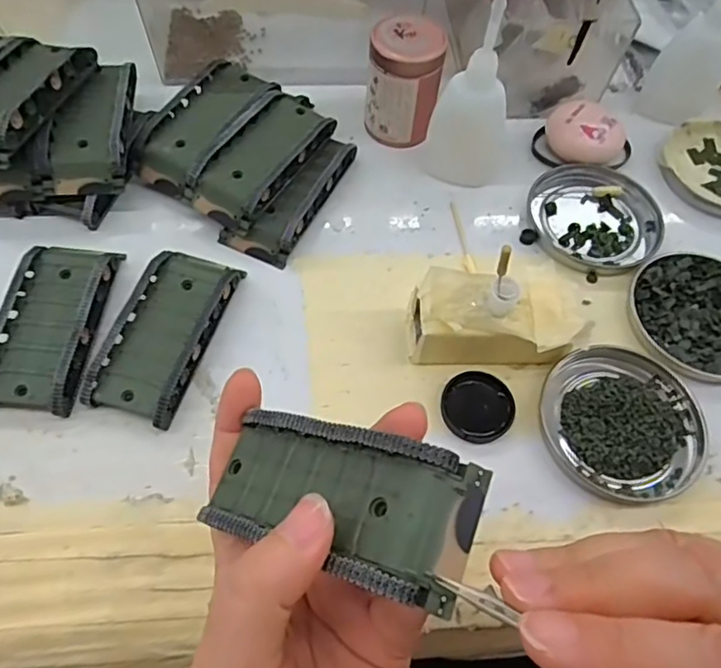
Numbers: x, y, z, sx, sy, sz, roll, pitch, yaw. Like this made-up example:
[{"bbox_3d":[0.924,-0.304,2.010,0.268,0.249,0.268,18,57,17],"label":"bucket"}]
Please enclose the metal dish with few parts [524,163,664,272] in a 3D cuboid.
[{"bbox_3d":[0.140,-0.071,0.365,0.078,0.010,0.073,1,62,-2],"label":"metal dish with few parts"}]

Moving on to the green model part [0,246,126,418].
[{"bbox_3d":[-0.157,-0.005,0.303,0.045,0.020,0.090,5,62,0],"label":"green model part"}]

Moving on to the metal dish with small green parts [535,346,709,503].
[{"bbox_3d":[0.129,0.043,0.296,0.075,0.010,0.076,1,62,-2],"label":"metal dish with small green parts"}]

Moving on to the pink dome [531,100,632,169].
[{"bbox_3d":[0.144,-0.125,0.385,0.058,0.022,0.042,27,64,11],"label":"pink dome"}]

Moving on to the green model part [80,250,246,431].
[{"bbox_3d":[-0.099,-0.003,0.306,0.045,0.018,0.095,18,62,6],"label":"green model part"}]

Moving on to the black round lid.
[{"bbox_3d":[0.058,0.035,0.298,0.034,0.007,0.037,1,62,-2],"label":"black round lid"}]

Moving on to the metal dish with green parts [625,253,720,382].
[{"bbox_3d":[0.188,-0.011,0.329,0.074,0.008,0.075,1,62,-2],"label":"metal dish with green parts"}]

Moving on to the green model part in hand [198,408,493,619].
[{"bbox_3d":[-0.010,0.050,0.191,0.093,0.020,0.043,8,56,38],"label":"green model part in hand"}]

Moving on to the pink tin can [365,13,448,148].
[{"bbox_3d":[0.027,-0.153,0.371,0.042,0.064,0.039,1,62,-2],"label":"pink tin can"}]

